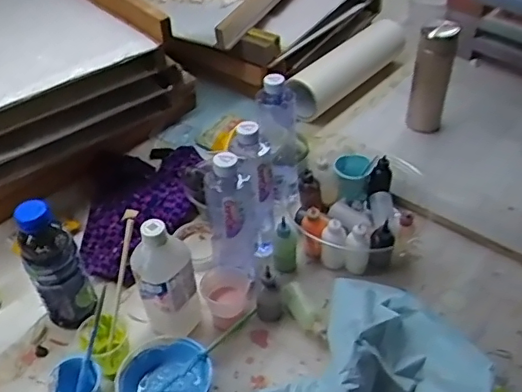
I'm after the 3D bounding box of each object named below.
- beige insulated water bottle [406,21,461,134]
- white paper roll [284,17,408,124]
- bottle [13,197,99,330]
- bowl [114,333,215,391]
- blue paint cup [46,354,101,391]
[{"bbox_3d":[0.353,-0.246,1.149,0.076,0.224,0.092,11,44,11],"label":"beige insulated water bottle"},{"bbox_3d":[0.208,-0.309,1.312,0.090,0.094,0.451,27,51,27],"label":"white paper roll"},{"bbox_3d":[-0.278,0.100,0.762,0.070,0.215,0.064,-21,47,-18],"label":"bottle"},{"bbox_3d":[-0.122,0.235,0.706,0.116,0.045,0.110,-1,44,1],"label":"bowl"},{"bbox_3d":[-0.227,0.248,0.695,0.061,0.079,0.062,-1,44,1],"label":"blue paint cup"}]

